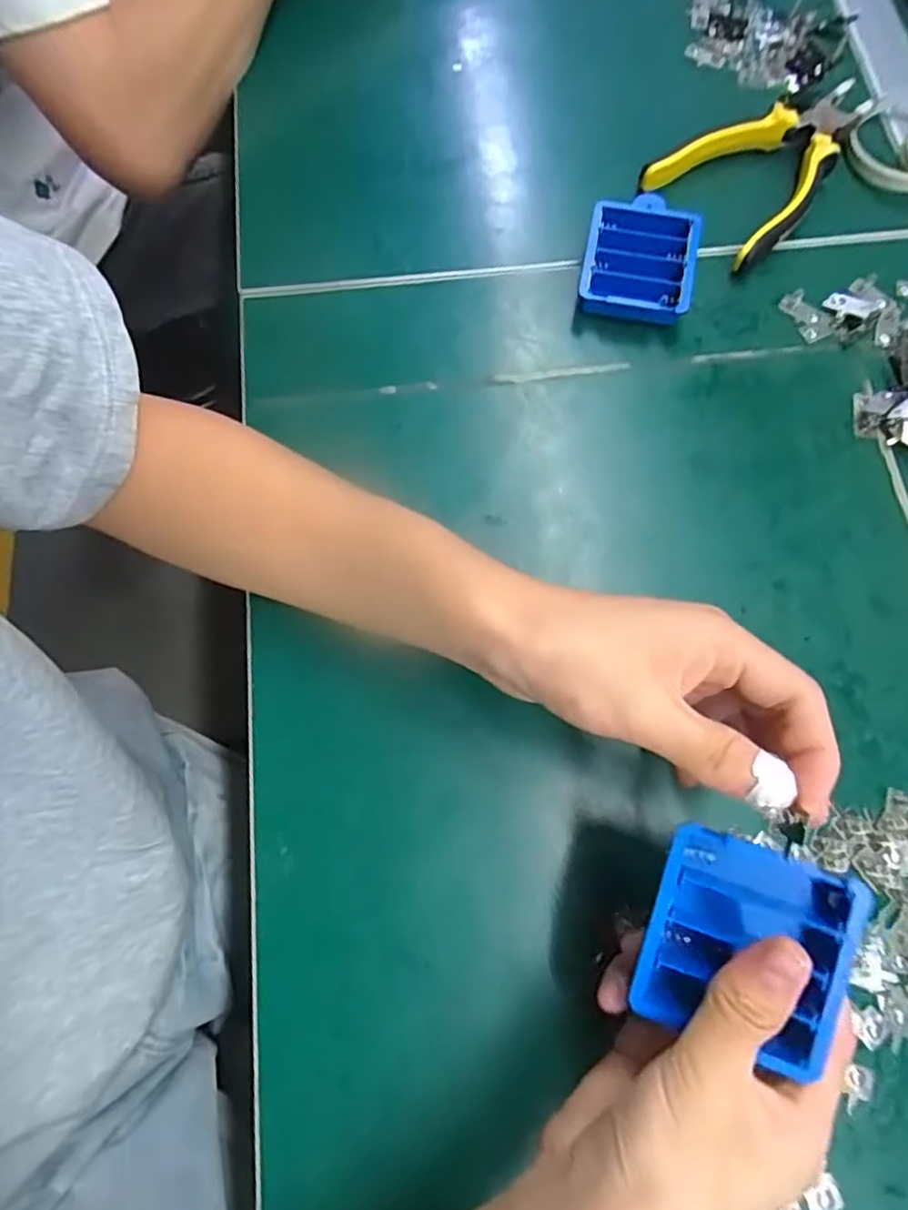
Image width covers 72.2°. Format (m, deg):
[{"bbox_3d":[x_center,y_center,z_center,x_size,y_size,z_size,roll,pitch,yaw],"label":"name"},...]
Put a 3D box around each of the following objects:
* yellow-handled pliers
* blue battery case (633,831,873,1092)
[{"bbox_3d":[0.205,-0.294,0.410,0.090,0.021,0.153,44,78,12],"label":"yellow-handled pliers"},{"bbox_3d":[0.106,0.122,0.228,0.068,0.021,0.066,17,86,14],"label":"blue battery case"}]

